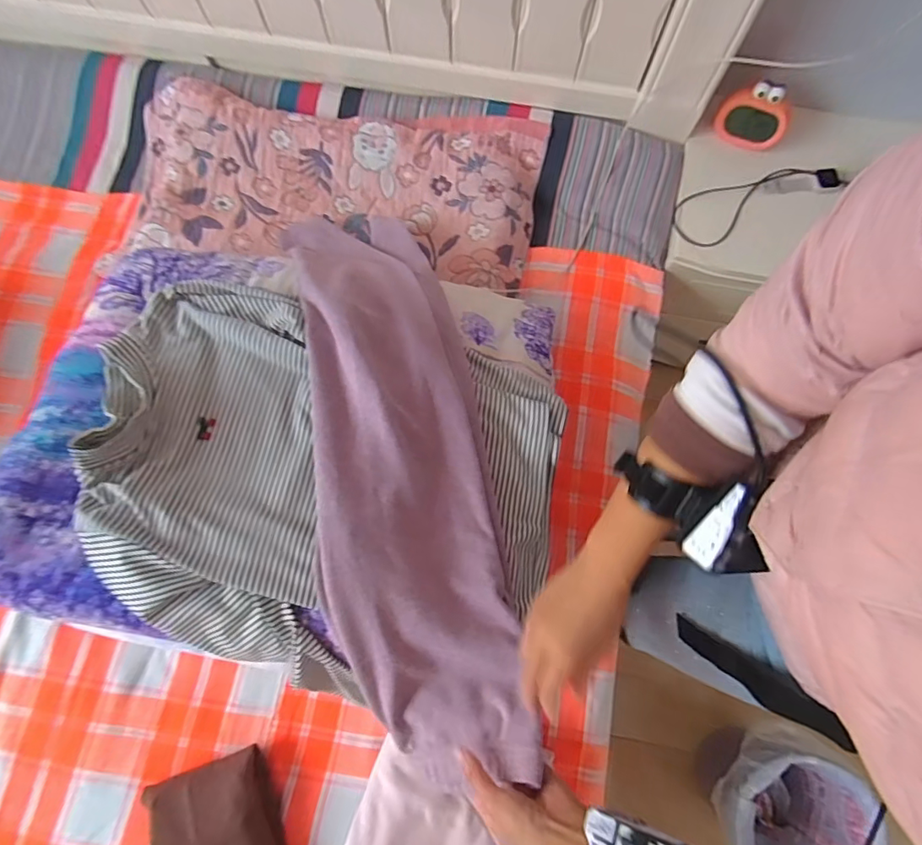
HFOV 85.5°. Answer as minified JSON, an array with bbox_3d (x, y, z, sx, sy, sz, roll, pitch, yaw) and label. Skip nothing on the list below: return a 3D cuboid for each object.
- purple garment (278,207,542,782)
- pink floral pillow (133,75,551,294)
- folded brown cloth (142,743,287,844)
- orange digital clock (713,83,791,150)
[{"bbox_3d":[-0.083,-0.003,0.617,0.189,0.144,0.760,-12,70,-4],"label":"purple garment"},{"bbox_3d":[-0.214,-0.396,0.852,0.690,0.072,0.320,7,77,1],"label":"pink floral pillow"},{"bbox_3d":[-0.315,0.533,0.644,0.149,0.060,0.170,-22,78,-6],"label":"folded brown cloth"},{"bbox_3d":[0.484,-0.501,0.824,0.111,0.089,0.047,25,78,5],"label":"orange digital clock"}]

